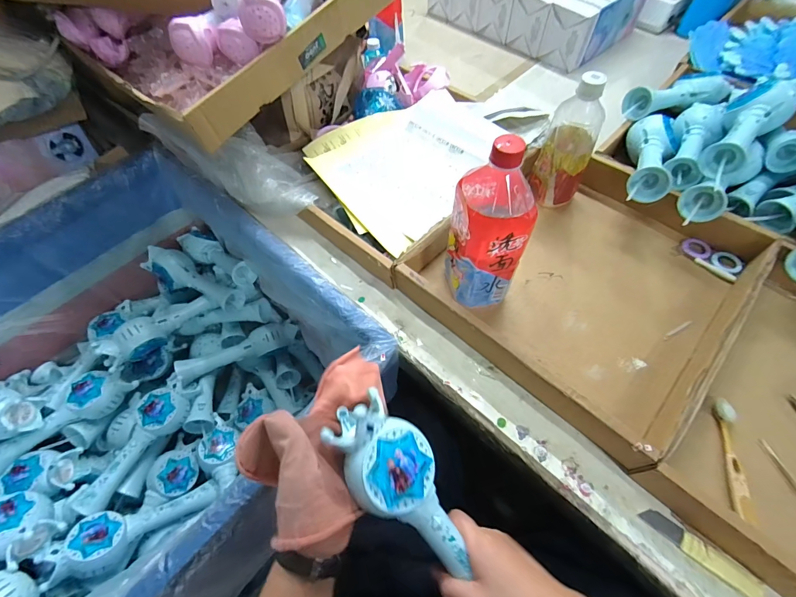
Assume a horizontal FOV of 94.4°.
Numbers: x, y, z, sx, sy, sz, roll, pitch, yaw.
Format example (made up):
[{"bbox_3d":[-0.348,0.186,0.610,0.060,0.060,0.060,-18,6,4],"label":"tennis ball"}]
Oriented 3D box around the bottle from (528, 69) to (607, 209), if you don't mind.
[{"bbox_3d":[0.249,-0.225,0.534,0.072,0.181,0.083,22,62,16],"label":"bottle"}]

